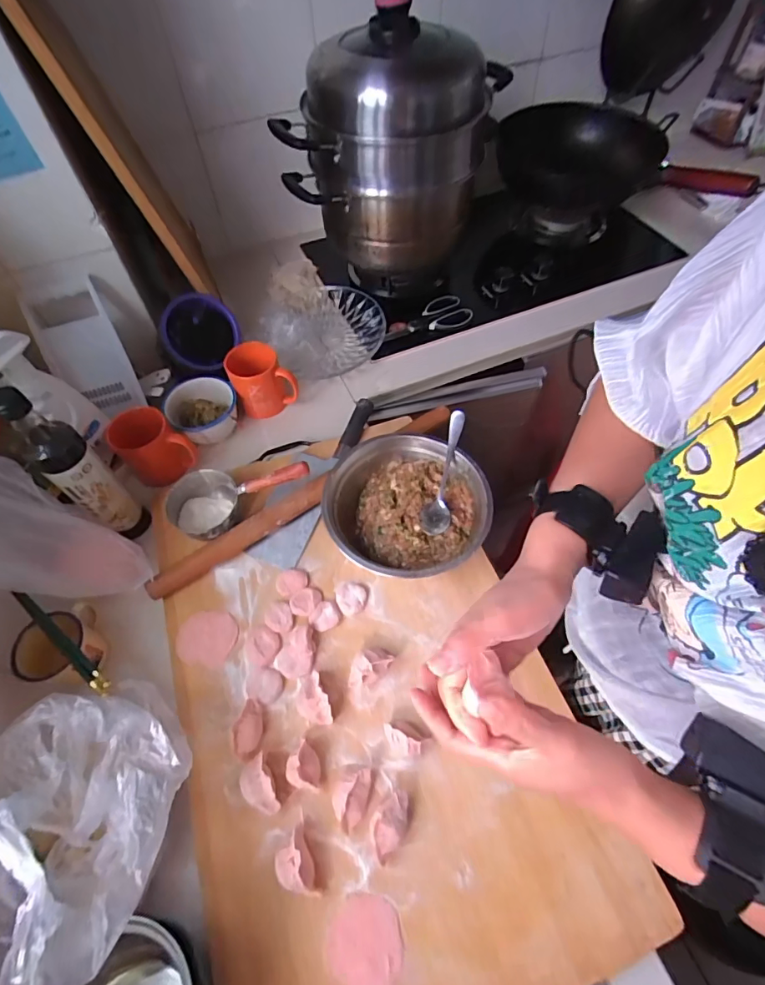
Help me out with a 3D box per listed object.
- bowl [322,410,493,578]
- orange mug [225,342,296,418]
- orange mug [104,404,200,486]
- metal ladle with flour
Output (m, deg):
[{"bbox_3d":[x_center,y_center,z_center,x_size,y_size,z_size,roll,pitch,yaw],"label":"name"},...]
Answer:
[{"bbox_3d":[0.029,0.020,0.613,0.201,0.074,0.198,-1,58,1],"label":"bowl"},{"bbox_3d":[-0.196,-0.185,0.769,0.098,0.093,0.079,-18,59,-9],"label":"orange mug"},{"bbox_3d":[-0.338,-0.063,0.696,0.080,0.106,0.083,-1,58,1],"label":"orange mug"},{"bbox_3d":[-0.191,0.008,0.625,0.196,0.061,0.095,-14,59,9],"label":"metal ladle with flour"}]

